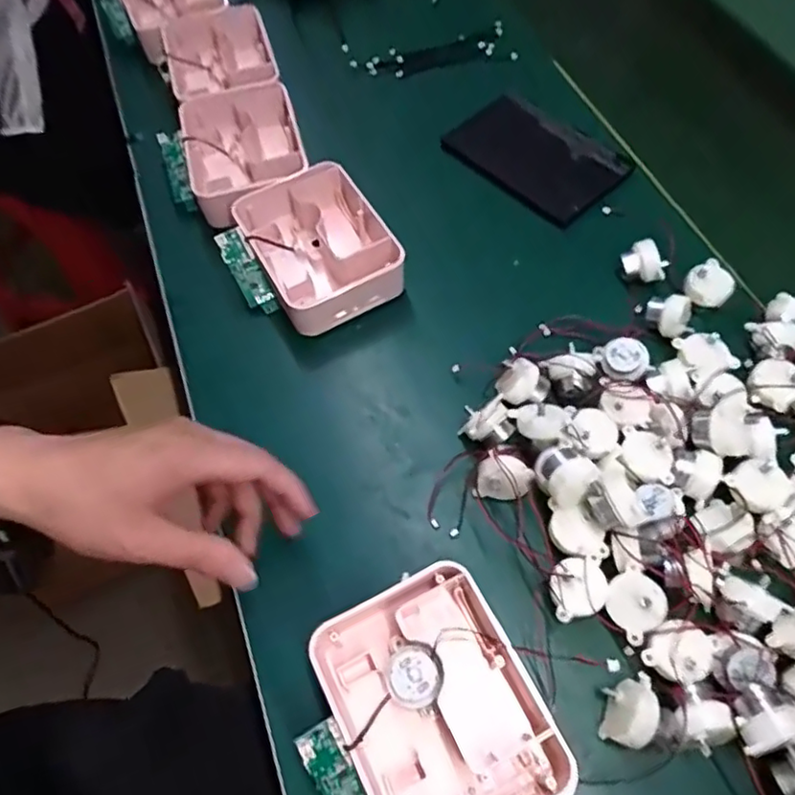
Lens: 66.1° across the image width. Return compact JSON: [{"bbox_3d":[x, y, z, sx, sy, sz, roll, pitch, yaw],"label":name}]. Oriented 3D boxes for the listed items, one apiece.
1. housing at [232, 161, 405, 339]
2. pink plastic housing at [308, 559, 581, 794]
[{"bbox_3d":[-0.061,-0.120,0.499,0.105,0.042,0.140,-24,63,-12],"label":"housing"},{"bbox_3d":[0.023,0.169,0.334,0.102,0.042,0.128,-24,63,-12],"label":"pink plastic housing"}]

